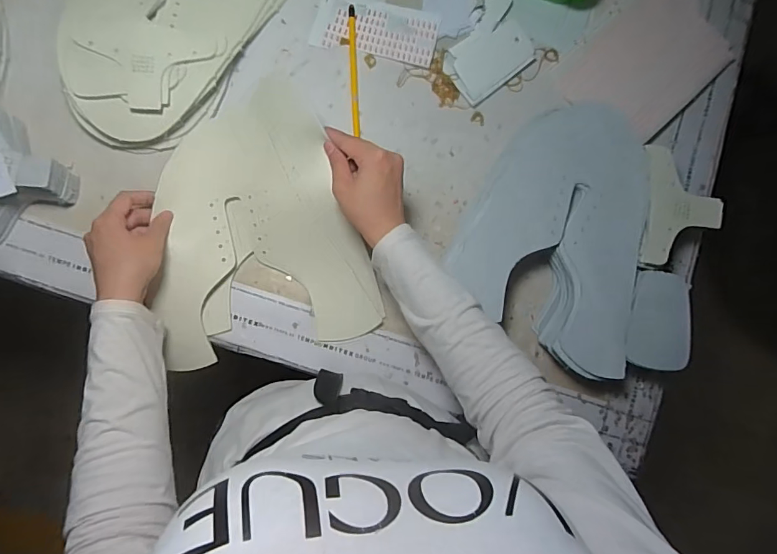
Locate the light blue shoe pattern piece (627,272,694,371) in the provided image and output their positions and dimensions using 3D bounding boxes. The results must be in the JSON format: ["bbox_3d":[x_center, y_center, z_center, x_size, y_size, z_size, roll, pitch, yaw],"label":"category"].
[{"bbox_3d":[0.297,0.047,0.482,0.068,0.008,0.105,11,84,-6],"label":"light blue shoe pattern piece"}]

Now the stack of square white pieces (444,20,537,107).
[{"bbox_3d":[0.125,-0.267,0.543,0.112,0.013,0.069,-39,91,-8],"label":"stack of square white pieces"}]

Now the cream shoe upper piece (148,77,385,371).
[{"bbox_3d":[-0.151,-0.056,0.487,0.225,0.045,0.285,-16,88,-7],"label":"cream shoe upper piece"}]

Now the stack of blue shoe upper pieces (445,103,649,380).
[{"bbox_3d":[0.184,-0.059,0.513,0.198,0.066,0.295,14,84,-6],"label":"stack of blue shoe upper pieces"}]

